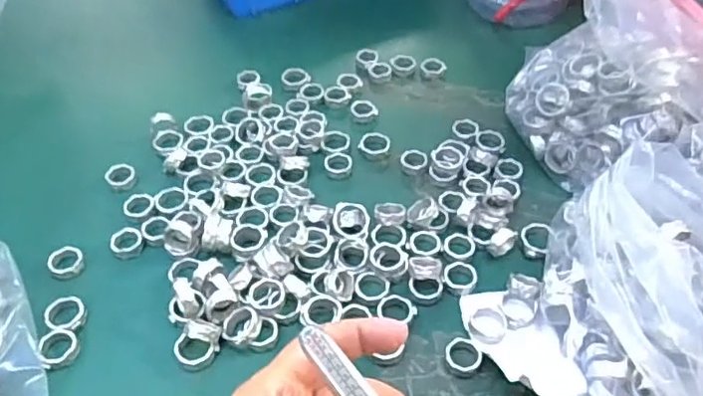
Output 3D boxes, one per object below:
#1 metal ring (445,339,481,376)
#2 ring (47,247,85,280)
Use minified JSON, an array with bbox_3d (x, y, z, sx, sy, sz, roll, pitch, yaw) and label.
[{"bbox_3d":[0.064,0.089,0.340,0.020,0.009,0.021,0,48,0],"label":"metal ring"},{"bbox_3d":[-0.183,0.042,0.386,0.021,0.007,0.022,0,48,0],"label":"ring"}]

